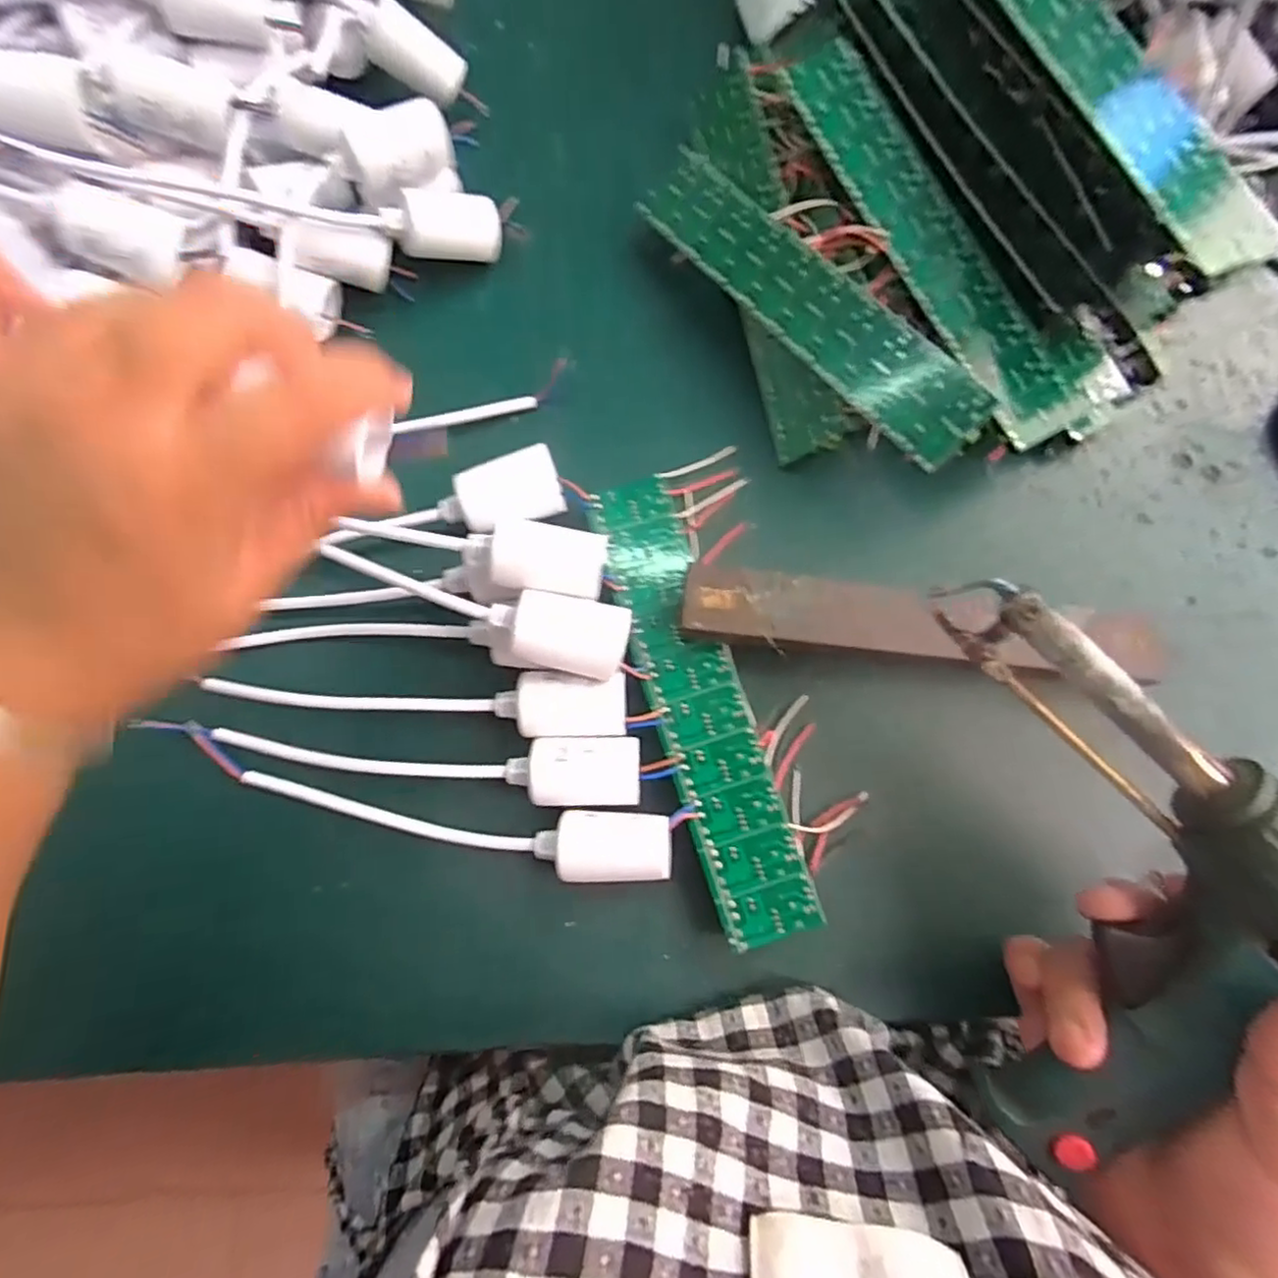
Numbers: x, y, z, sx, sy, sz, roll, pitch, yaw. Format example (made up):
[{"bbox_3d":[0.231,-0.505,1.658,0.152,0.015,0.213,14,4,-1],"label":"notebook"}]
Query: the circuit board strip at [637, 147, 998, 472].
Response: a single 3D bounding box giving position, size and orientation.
[{"bbox_3d":[0.072,-0.152,0.294,0.036,0.004,0.194,-46,69,21],"label":"circuit board strip"}]

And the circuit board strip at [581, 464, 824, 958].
[{"bbox_3d":[0.025,0.025,0.287,0.039,0.016,0.200,-18,80,-4],"label":"circuit board strip"}]

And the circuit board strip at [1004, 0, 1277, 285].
[{"bbox_3d":[0.179,-0.225,0.256,0.040,0.009,0.199,-25,80,-5],"label":"circuit board strip"}]

